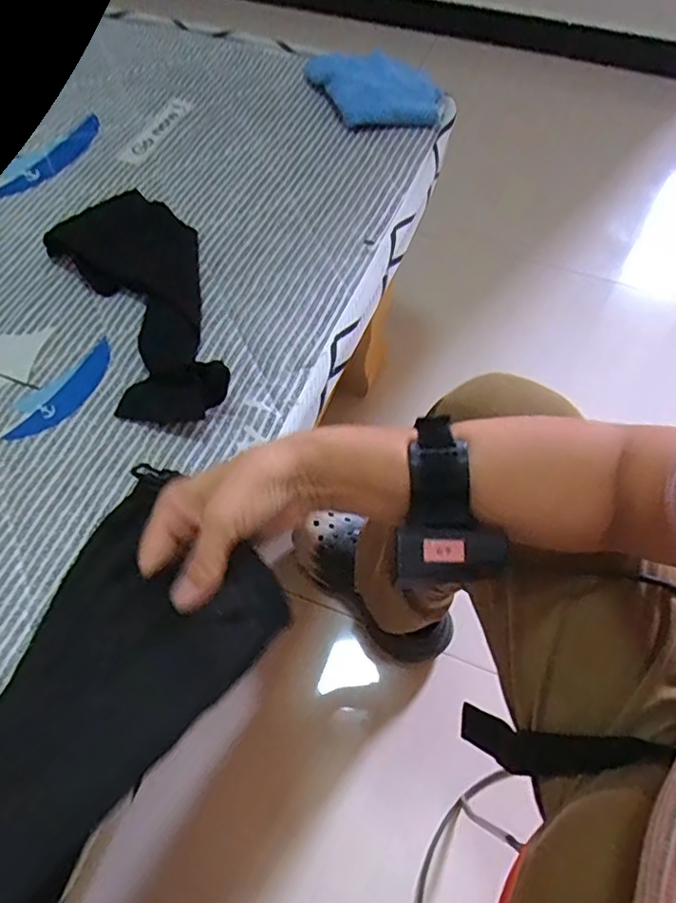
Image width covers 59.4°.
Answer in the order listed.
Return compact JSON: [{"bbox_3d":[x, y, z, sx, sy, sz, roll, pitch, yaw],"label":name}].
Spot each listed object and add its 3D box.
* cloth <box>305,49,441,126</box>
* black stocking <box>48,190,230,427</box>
[{"bbox_3d":[0.038,-0.415,0.685,0.160,0.029,0.101,3,60,3],"label":"cloth"},{"bbox_3d":[-0.170,-0.142,0.531,0.130,0.034,0.287,-25,62,-12],"label":"black stocking"}]

